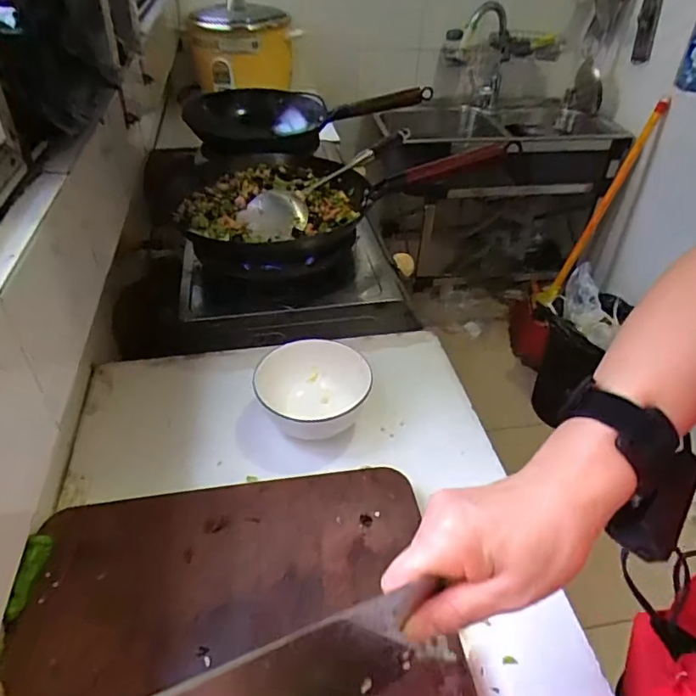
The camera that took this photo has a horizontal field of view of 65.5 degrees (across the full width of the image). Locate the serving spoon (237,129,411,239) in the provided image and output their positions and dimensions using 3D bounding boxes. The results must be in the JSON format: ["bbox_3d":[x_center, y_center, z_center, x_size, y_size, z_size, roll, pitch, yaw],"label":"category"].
[{"bbox_3d":[-0.041,-0.270,0.863,0.086,0.073,0.351,22,43,23],"label":"serving spoon"}]

